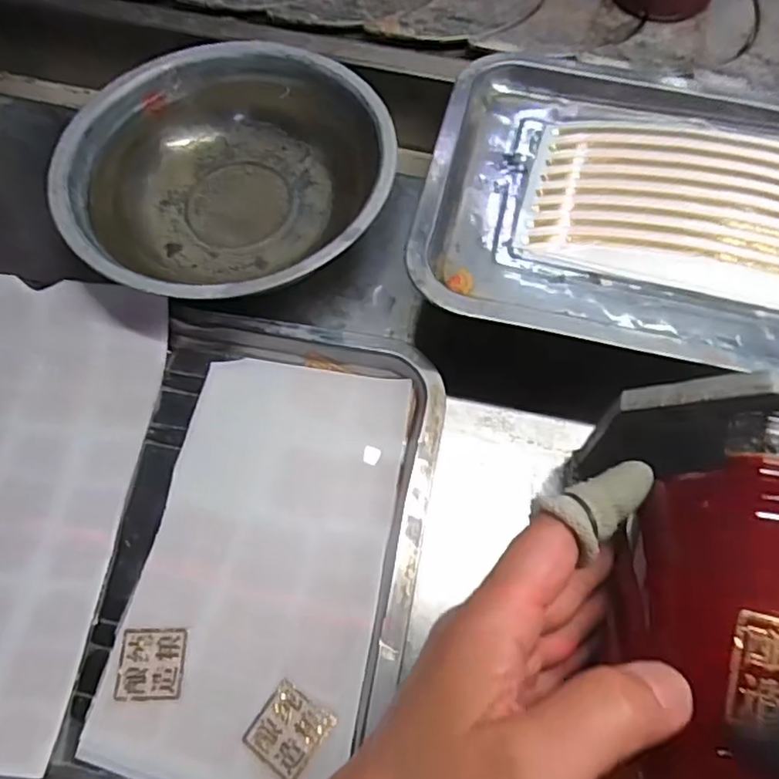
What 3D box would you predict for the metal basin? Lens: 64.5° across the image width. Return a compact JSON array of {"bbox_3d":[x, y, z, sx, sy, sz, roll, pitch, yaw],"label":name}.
[{"bbox_3d":[-0.103,-0.139,0.395,0.197,0.049,0.206,0,68,1],"label":"metal basin"}]

